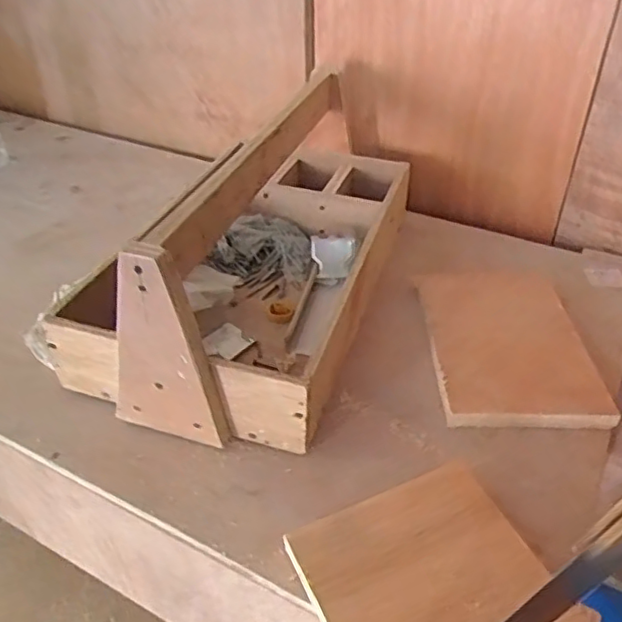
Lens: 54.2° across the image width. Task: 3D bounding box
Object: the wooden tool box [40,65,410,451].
[{"bbox_3d":[-0.041,-0.105,0.696,0.246,0.213,0.495,14,41,16],"label":"wooden tool box"}]

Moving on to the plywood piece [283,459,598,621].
[{"bbox_3d":[0.098,0.213,0.443,0.172,0.008,0.201,-17,42,-20],"label":"plywood piece"}]

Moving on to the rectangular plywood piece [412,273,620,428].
[{"bbox_3d":[0.215,0.029,0.685,0.165,0.019,0.247,1,37,-1],"label":"rectangular plywood piece"}]

